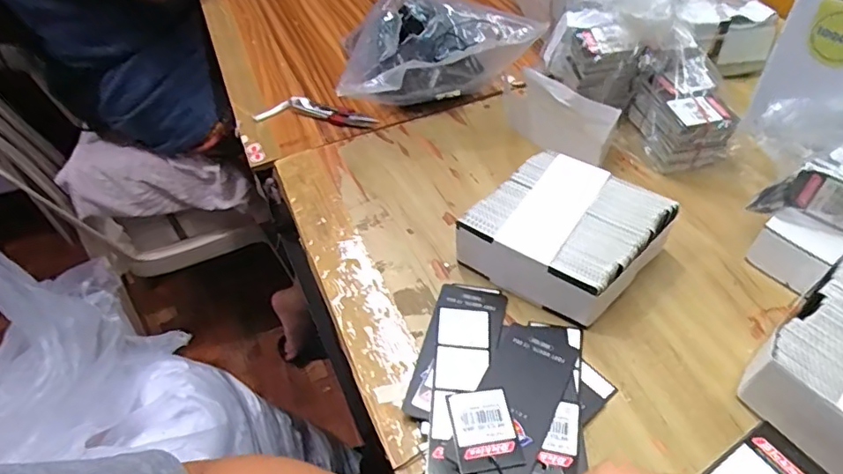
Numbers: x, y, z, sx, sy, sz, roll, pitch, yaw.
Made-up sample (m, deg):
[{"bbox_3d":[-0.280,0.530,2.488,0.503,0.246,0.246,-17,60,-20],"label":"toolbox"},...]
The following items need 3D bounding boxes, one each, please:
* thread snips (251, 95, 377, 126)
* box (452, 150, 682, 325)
[{"bbox_3d":[-0.111,-0.136,0.585,0.131,0.017,0.032,4,49,9],"label":"thread snips"},{"bbox_3d":[0.106,-0.001,0.404,0.120,0.052,0.114,-38,55,-25],"label":"box"}]

